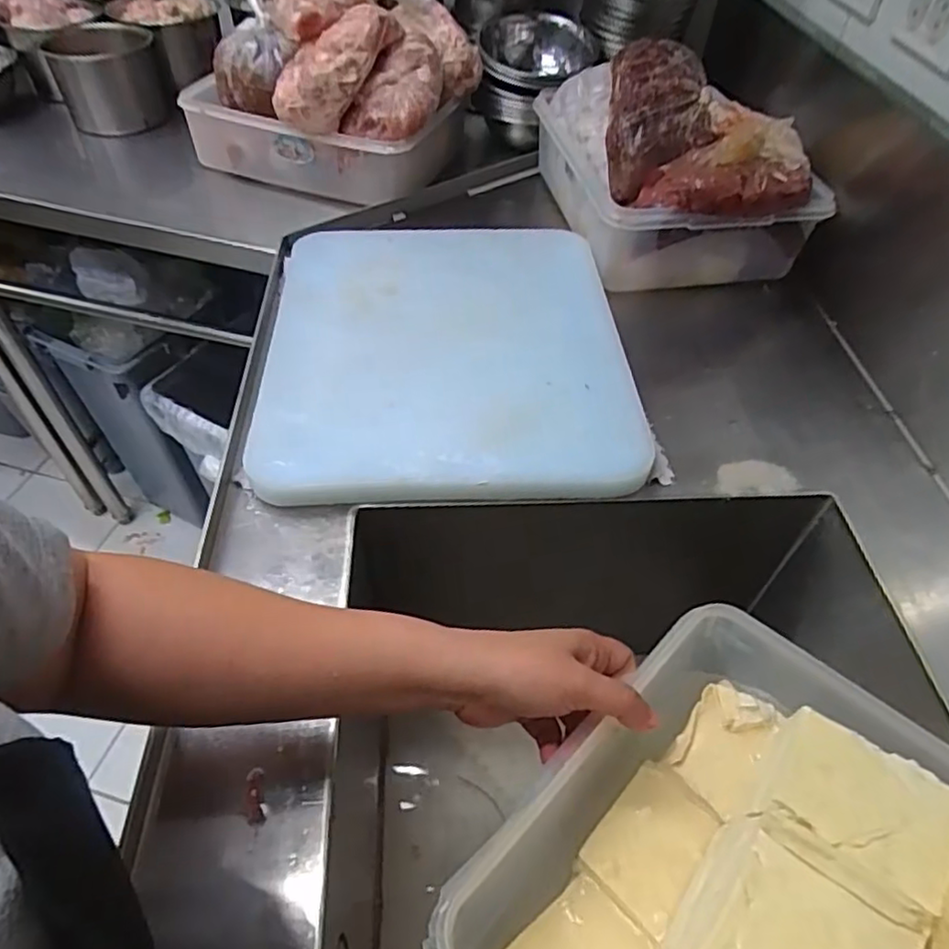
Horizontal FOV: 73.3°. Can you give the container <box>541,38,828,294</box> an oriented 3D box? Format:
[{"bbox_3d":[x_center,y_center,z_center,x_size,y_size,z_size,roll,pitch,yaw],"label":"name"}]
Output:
[{"bbox_3d":[0.227,-0.385,0.757,0.234,0.173,0.348,-9,51,-5],"label":"container"}]

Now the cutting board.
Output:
[{"bbox_3d":[-0.030,-0.138,0.631,0.337,0.031,0.390,-3,51,-3],"label":"cutting board"}]

